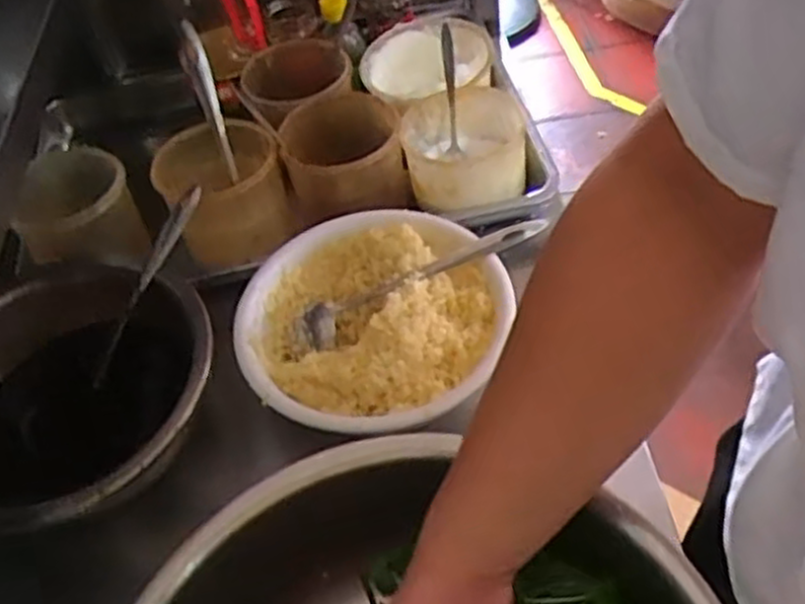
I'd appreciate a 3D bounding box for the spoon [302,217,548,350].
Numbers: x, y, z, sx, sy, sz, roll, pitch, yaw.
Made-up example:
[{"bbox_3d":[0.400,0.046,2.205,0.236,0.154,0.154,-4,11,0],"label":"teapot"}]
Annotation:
[{"bbox_3d":[0.012,-0.023,0.726,0.239,0.042,0.047,-24,51,-10],"label":"spoon"}]

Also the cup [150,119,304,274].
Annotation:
[{"bbox_3d":[-0.187,-0.118,0.829,0.118,0.106,0.125,-5,50,6],"label":"cup"}]

